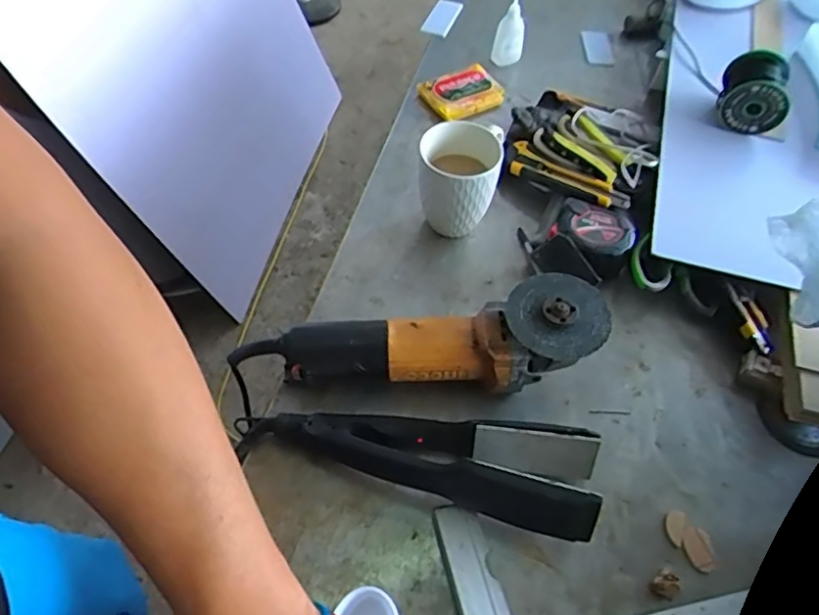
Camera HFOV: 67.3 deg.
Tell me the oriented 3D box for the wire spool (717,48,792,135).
[{"bbox_3d":[0.408,-0.254,0.727,0.069,0.074,0.063,13,56,9],"label":"wire spool"}]

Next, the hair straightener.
[{"bbox_3d":[0.017,0.124,0.504,0.263,0.065,0.079,11,53,4],"label":"hair straightener"}]

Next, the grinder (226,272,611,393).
[{"bbox_3d":[0.014,0.031,0.551,0.306,0.092,0.083,-3,55,-2],"label":"grinder"}]

